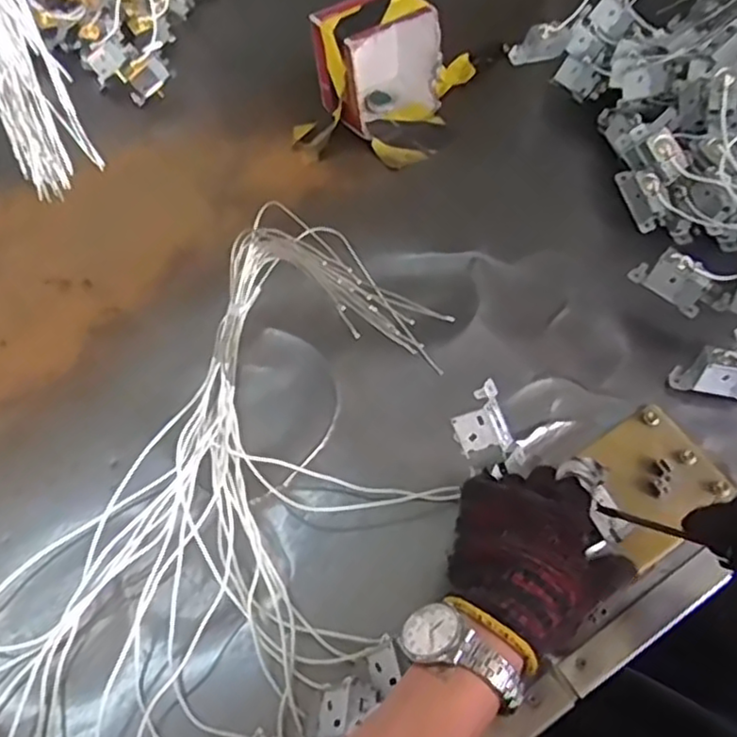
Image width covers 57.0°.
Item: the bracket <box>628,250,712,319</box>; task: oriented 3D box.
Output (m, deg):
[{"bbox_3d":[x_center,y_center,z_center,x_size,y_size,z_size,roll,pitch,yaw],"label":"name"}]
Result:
[{"bbox_3d":[0.260,-0.077,0.584,0.017,0.042,0.063,-37,61,-20],"label":"bracket"}]

